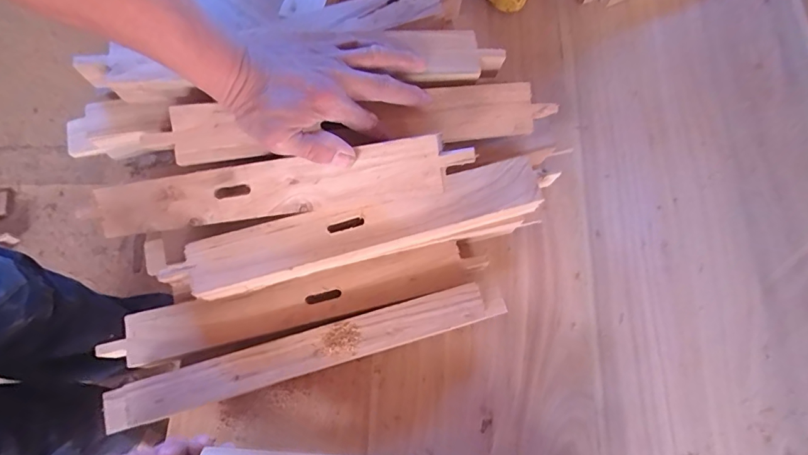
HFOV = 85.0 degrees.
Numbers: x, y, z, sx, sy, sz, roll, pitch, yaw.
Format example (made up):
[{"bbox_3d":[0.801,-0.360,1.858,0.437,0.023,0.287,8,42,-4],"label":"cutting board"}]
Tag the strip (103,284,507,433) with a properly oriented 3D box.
[{"bbox_3d":[-0.090,0.121,0.430,0.389,0.029,0.037,-16,73,-6],"label":"strip"}]

